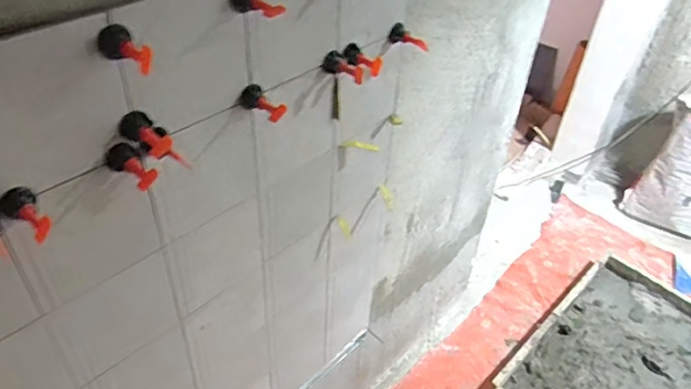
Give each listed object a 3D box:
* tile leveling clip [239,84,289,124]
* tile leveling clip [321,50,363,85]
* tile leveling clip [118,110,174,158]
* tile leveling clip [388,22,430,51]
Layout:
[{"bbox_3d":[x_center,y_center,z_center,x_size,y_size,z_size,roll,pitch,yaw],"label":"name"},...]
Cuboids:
[{"bbox_3d":[-0.097,-0.106,0.661,0.052,0.027,0.029,33,48,29],"label":"tile leveling clip"},{"bbox_3d":[-0.002,-0.168,0.753,0.058,0.026,0.027,28,47,4],"label":"tile leveling clip"},{"bbox_3d":[-0.201,-0.060,0.569,0.052,0.026,0.029,37,51,10],"label":"tile leveling clip"},{"bbox_3d":[0.094,-0.229,0.825,0.032,0.029,0.054,-28,50,-31],"label":"tile leveling clip"}]

